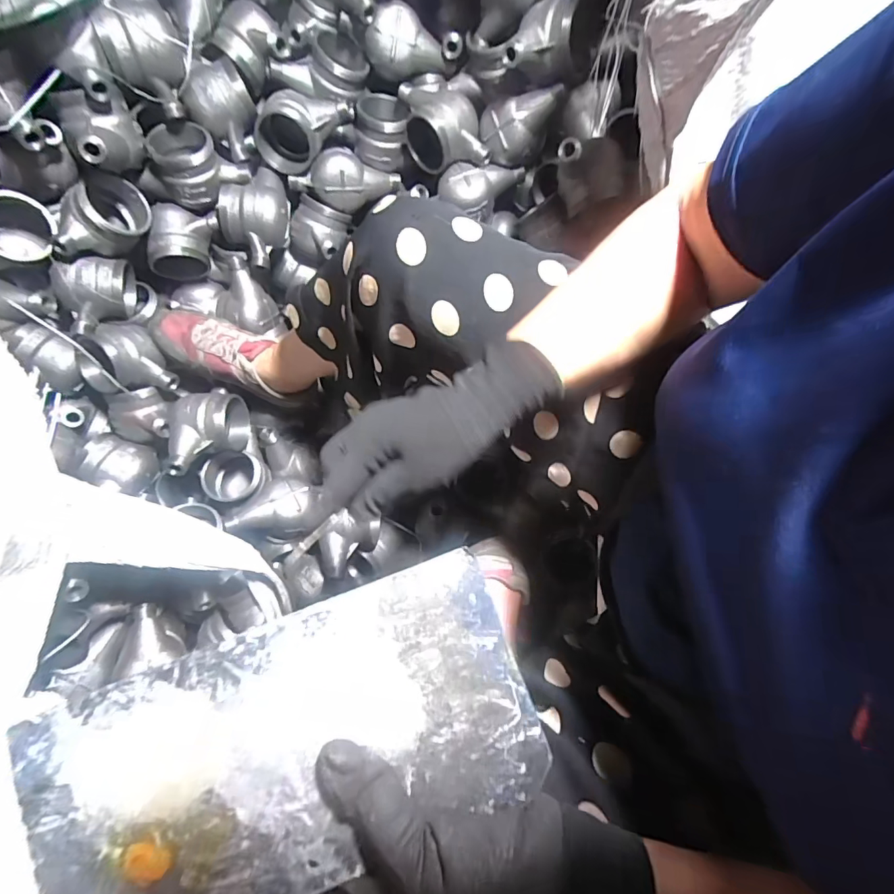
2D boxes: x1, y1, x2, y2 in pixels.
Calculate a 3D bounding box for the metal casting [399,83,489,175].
[{"bbox_3d":[-0.004,-0.461,0.648,0.118,0.075,0.116,-3,69,2],"label":"metal casting"}]

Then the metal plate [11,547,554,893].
[{"bbox_3d":[-0.073,0.142,0.218,0.224,0.004,0.118,-21,82,-3],"label":"metal plate"}]

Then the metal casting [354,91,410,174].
[{"bbox_3d":[-0.097,-0.468,0.693,0.082,0.071,0.080,-3,69,2],"label":"metal casting"}]

